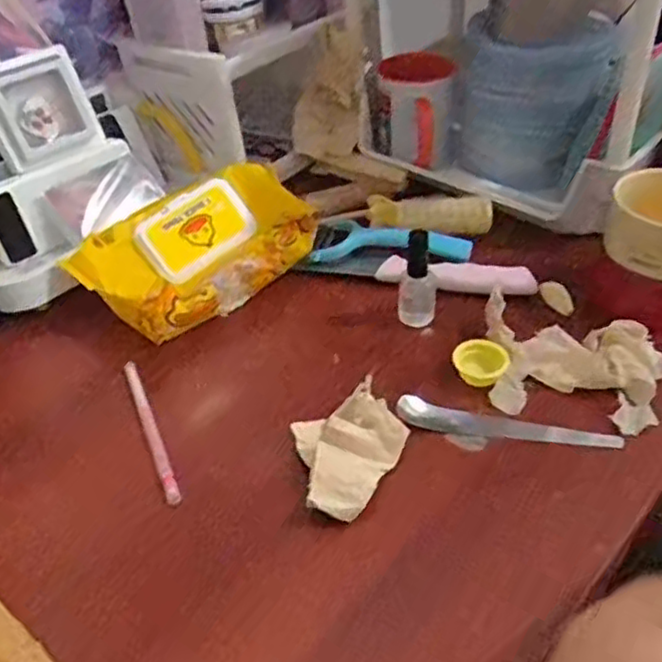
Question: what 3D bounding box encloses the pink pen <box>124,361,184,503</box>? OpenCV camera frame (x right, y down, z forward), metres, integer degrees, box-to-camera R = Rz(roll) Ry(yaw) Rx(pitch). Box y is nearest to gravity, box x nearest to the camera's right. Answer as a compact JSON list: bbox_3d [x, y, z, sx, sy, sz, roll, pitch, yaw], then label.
[{"bbox_3d":[-0.125,0.066,0.487,0.010,0.010,0.134,-19,43,-16],"label":"pink pen"}]

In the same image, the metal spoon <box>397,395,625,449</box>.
[{"bbox_3d":[0.118,0.060,0.470,0.144,0.020,0.016,4,42,10],"label":"metal spoon"}]

